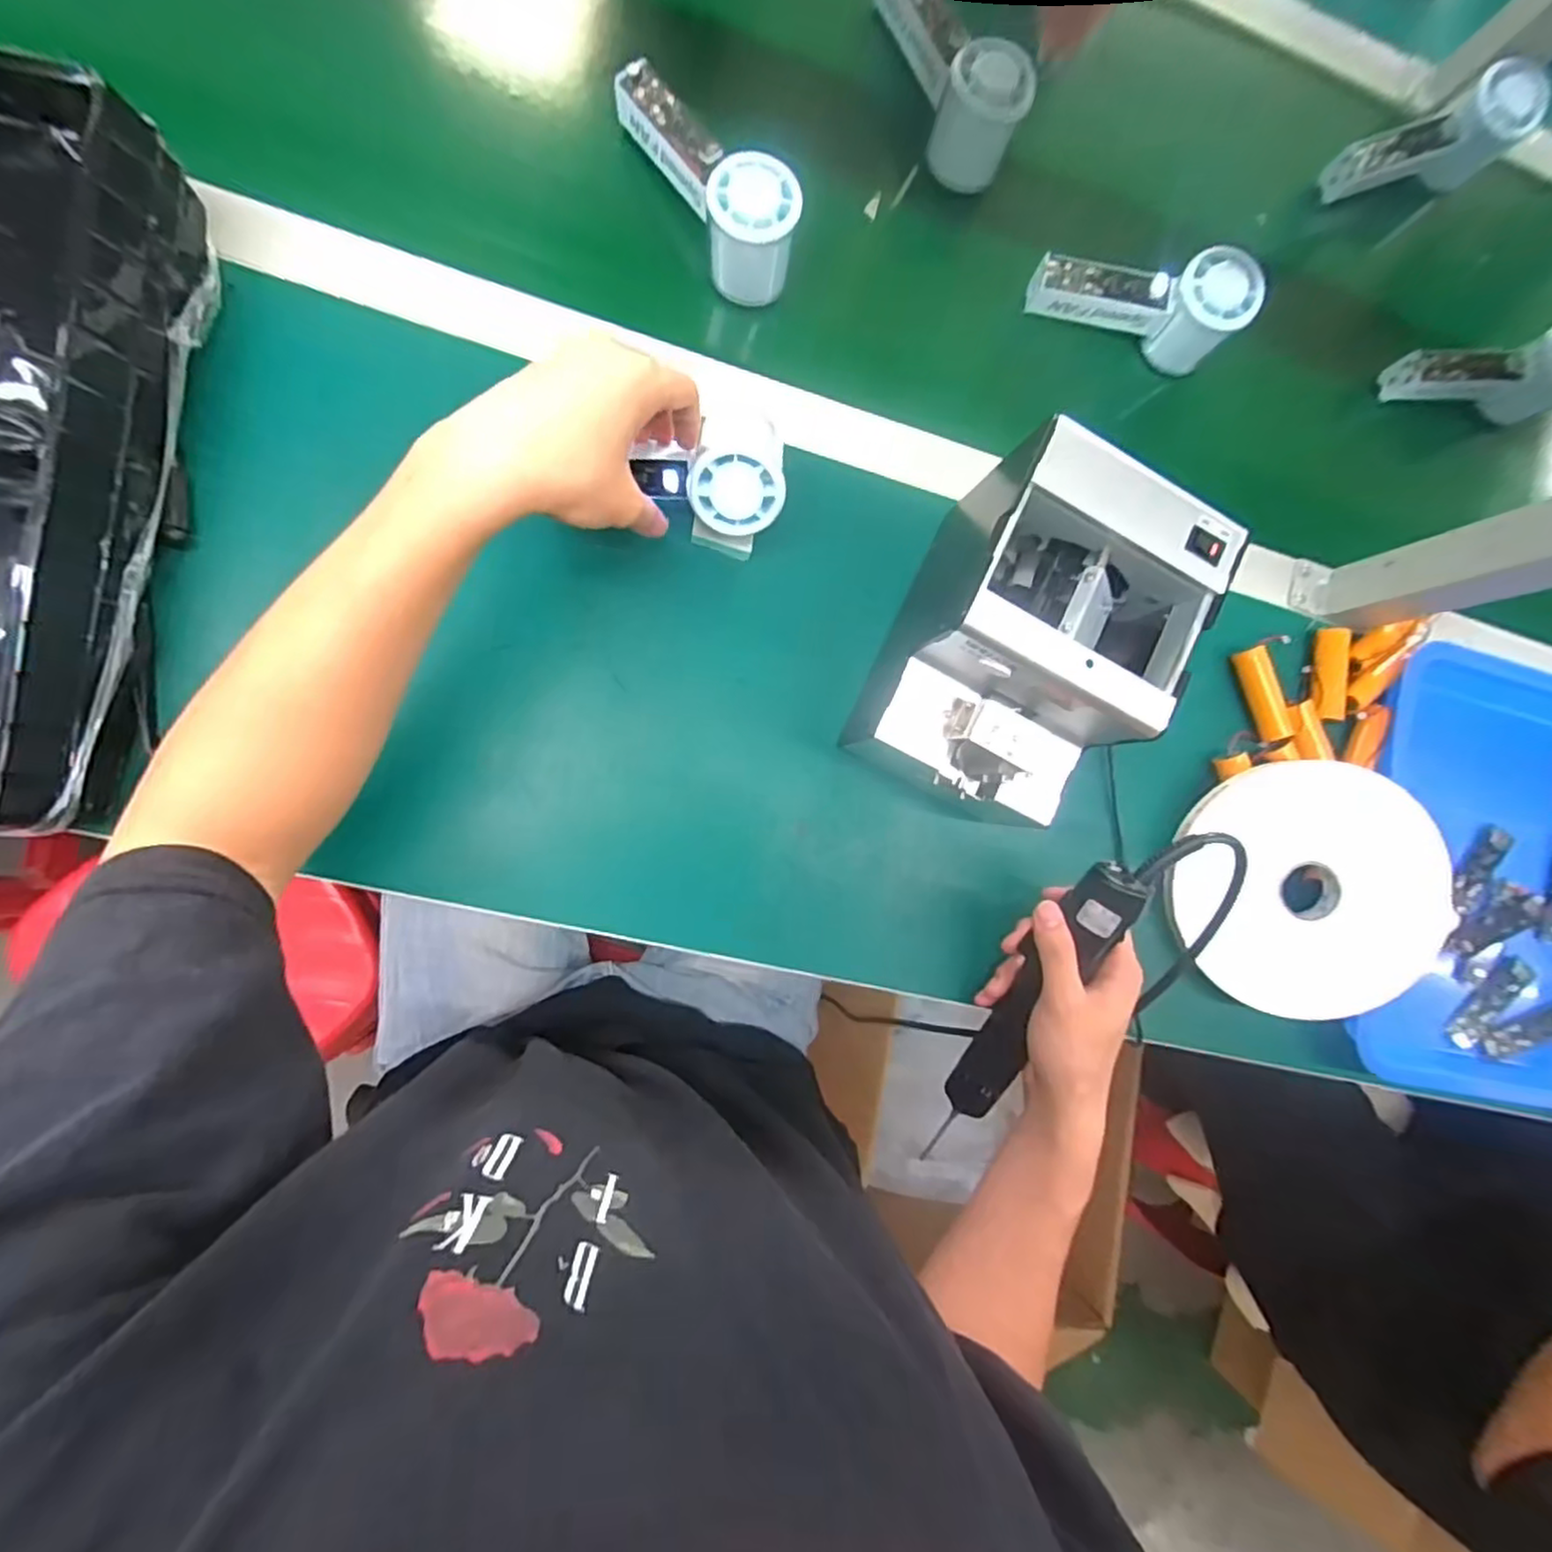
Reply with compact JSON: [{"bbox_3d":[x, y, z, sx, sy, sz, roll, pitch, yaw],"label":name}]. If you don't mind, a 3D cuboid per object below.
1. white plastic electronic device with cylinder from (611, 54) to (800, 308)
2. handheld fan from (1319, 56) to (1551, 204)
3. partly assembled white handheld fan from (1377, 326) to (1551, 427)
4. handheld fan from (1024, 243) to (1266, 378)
[{"bbox_3d":[-0.046,-0.386,0.445,0.057,0.060,0.148,-40,96,-10],"label":"white plastic electronic device with cylinder"},{"bbox_3d":[0.513,-0.498,0.542,0.149,0.035,0.063,-15,91,9],"label":"handheld fan"},{"bbox_3d":[0.570,-0.319,0.547,0.140,0.062,0.061,-9,90,-11],"label":"partly assembled white handheld fan"},{"bbox_3d":[0.260,-0.348,0.495,0.143,0.061,0.055,17,86,-8],"label":"handheld fan"}]

